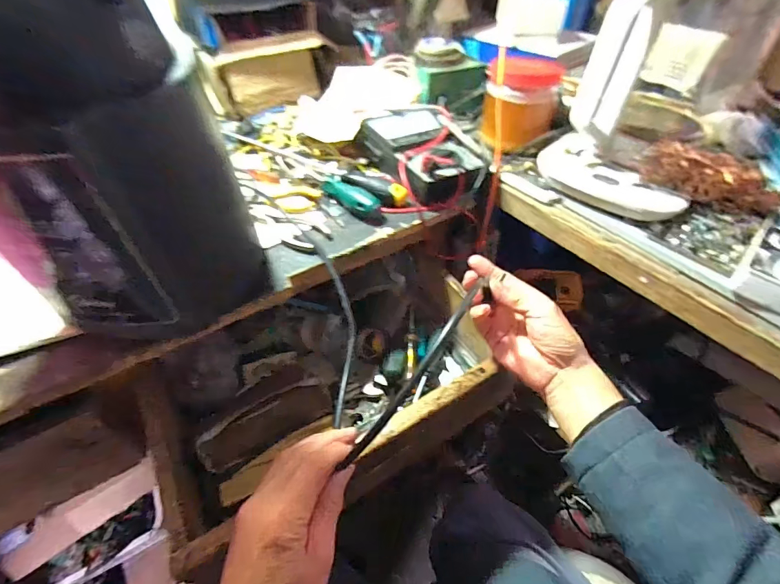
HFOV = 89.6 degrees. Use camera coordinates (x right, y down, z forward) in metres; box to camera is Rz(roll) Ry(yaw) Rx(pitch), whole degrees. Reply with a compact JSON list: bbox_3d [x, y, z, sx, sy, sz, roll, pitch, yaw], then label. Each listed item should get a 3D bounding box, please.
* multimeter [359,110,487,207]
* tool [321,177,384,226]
[{"bbox_3d":[0.040,-0.187,0.532,0.115,0.051,0.181,-19,49,-17],"label":"multimeter"},{"bbox_3d":[-0.048,-0.118,0.498,0.026,0.029,0.102,-35,56,-29],"label":"tool"}]

